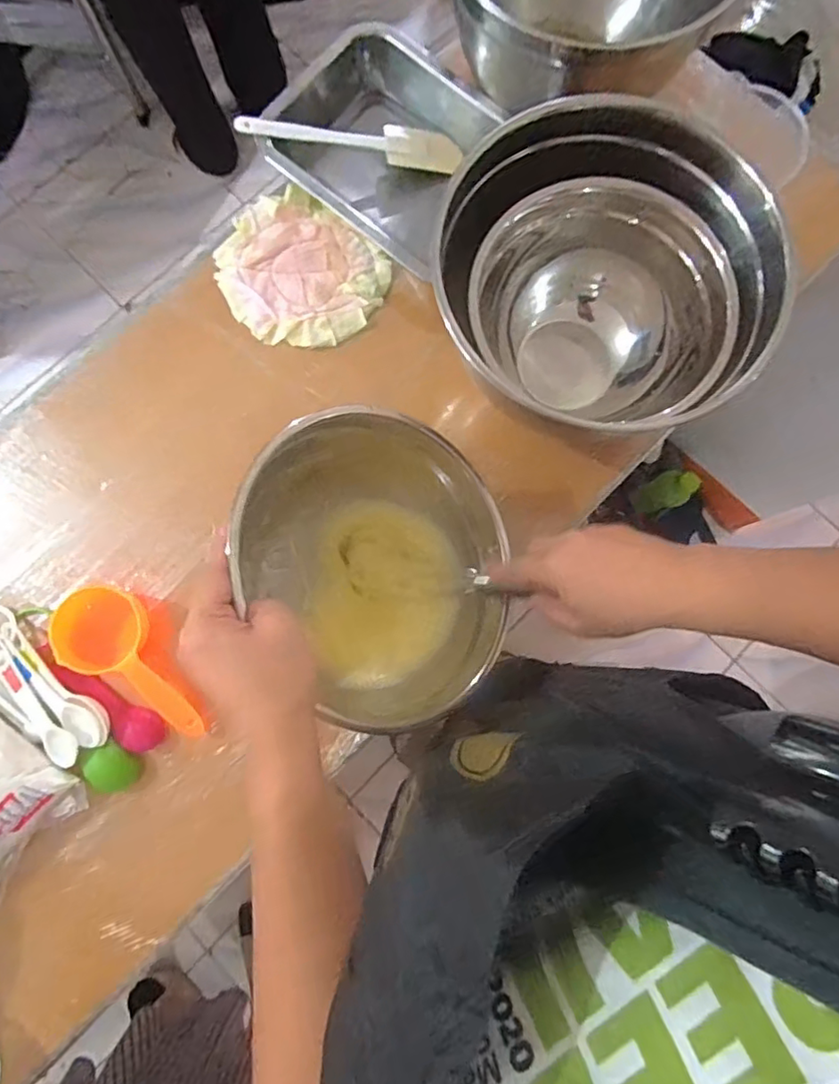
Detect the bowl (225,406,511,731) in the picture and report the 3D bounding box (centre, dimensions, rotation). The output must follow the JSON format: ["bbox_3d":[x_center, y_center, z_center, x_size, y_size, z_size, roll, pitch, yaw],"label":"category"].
[{"bbox_3d":[-0.046,0.022,0.467,0.223,0.113,0.236,0,79,0],"label":"bowl"}]

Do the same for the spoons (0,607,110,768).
[{"bbox_3d":[-0.353,0.127,0.519,0.175,0.017,0.062,40,82,7],"label":"spoons"}]

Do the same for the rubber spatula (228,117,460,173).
[{"bbox_3d":[-0.067,-0.407,0.587,0.222,0.013,0.050,-4,79,-15],"label":"rubber spatula"}]

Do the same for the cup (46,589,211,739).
[{"bbox_3d":[-0.256,0.111,0.526,0.073,0.034,0.164,-40,97,-7],"label":"cup"}]

